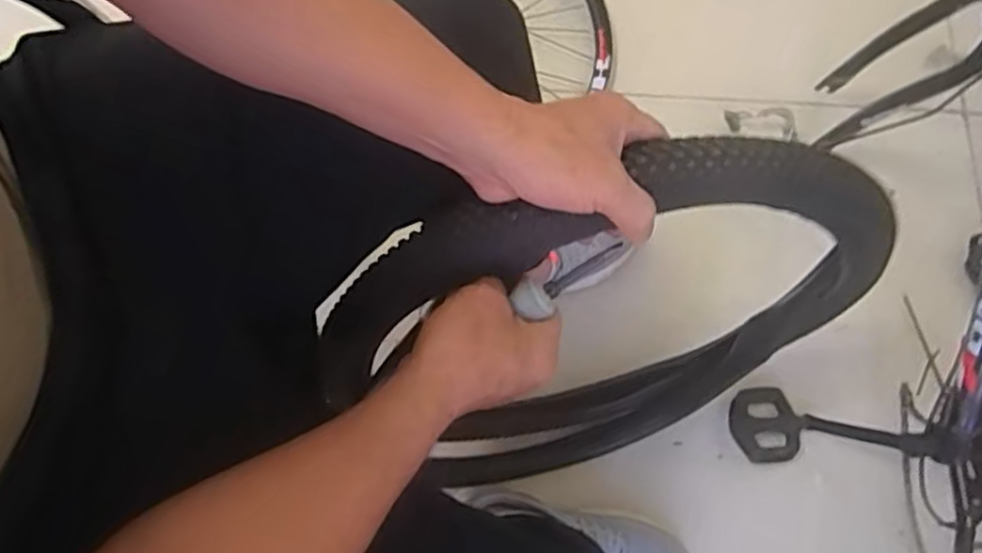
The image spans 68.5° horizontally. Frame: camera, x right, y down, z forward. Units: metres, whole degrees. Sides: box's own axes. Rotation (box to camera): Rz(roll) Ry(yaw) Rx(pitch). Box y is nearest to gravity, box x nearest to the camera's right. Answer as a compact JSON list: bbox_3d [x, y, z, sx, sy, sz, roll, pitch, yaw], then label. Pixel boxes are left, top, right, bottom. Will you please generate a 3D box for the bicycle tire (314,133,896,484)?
[{"bbox_3d":[0.097,0.061,0.650,0.452,0.471,0.147,-11,71,-4],"label":"bicycle tire"}]

